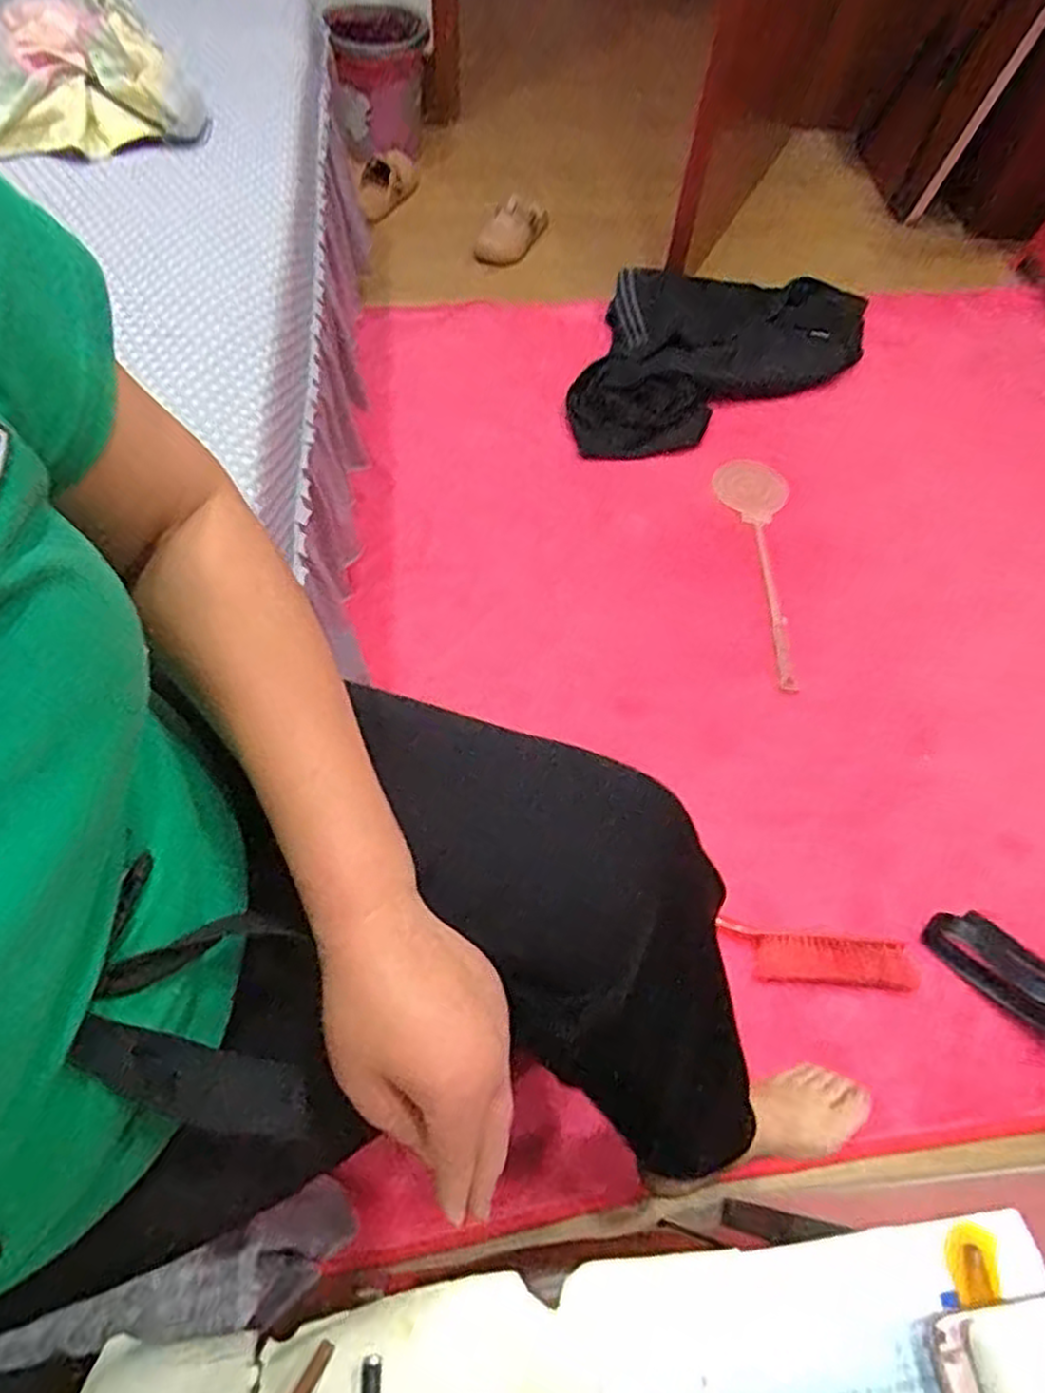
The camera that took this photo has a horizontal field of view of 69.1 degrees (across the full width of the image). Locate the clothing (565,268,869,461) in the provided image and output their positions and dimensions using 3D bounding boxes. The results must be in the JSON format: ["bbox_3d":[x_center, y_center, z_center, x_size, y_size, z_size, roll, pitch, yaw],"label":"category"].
[{"bbox_3d":[0.387,-0.652,1.525,0.515,0.190,0.429,14,60,4],"label":"clothing"}]

